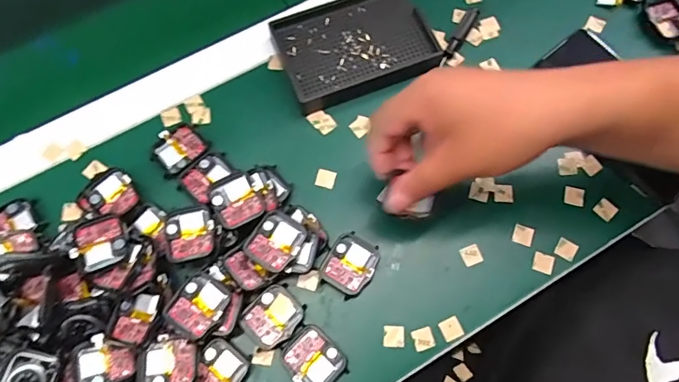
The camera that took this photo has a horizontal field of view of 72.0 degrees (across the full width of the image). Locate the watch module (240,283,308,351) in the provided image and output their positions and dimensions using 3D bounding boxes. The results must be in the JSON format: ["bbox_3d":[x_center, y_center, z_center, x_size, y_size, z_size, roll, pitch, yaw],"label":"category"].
[{"bbox_3d":[-0.051,0.096,0.359,0.037,0.011,0.044,42,76,13],"label":"watch module"}]

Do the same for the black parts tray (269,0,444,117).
[{"bbox_3d":[0.015,-0.132,0.433,0.134,0.023,0.097,-21,72,-7],"label":"black parts tray"}]

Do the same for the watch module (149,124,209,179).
[{"bbox_3d":[-0.139,-0.035,0.402,0.044,0.010,0.038,-40,75,-13],"label":"watch module"}]

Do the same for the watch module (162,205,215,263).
[{"bbox_3d":[-0.115,0.034,0.359,0.039,0.005,0.040,-17,71,-3],"label":"watch module"}]

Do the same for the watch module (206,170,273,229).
[{"bbox_3d":[-0.079,0.005,0.372,0.045,0.007,0.042,-35,75,-13],"label":"watch module"}]

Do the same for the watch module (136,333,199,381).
[{"bbox_3d":[-0.124,0.124,0.337,0.042,0.010,0.037,-4,71,-1],"label":"watch module"}]

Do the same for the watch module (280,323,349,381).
[{"bbox_3d":[-0.019,0.126,0.349,0.046,0.008,0.037,41,76,13],"label":"watch module"}]

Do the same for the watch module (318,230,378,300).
[{"bbox_3d":[0.008,0.058,0.371,0.039,0.008,0.044,32,74,11],"label":"watch module"}]

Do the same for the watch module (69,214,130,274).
[{"bbox_3d":[-0.180,0.037,0.349,0.036,0.010,0.040,-24,72,-8],"label":"watch module"}]

